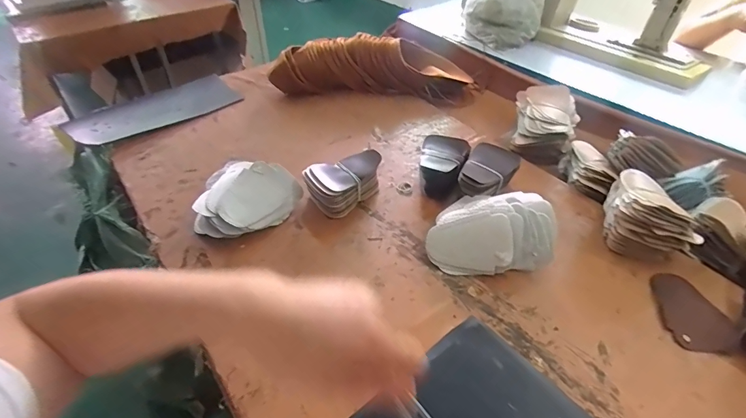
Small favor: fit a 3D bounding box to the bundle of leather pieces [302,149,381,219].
[{"bbox_3d":[-0.048,-0.047,0.708,0.142,0.065,0.088,-23,49,-24],"label":"bundle of leather pieces"}]

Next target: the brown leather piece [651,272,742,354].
[{"bbox_3d":[0.458,0.145,0.569,0.089,0.010,0.126,3,44,2],"label":"brown leather piece"}]

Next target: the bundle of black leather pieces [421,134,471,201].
[{"bbox_3d":[0.133,-0.081,0.751,0.094,0.055,0.130,13,45,12],"label":"bundle of black leather pieces"}]

